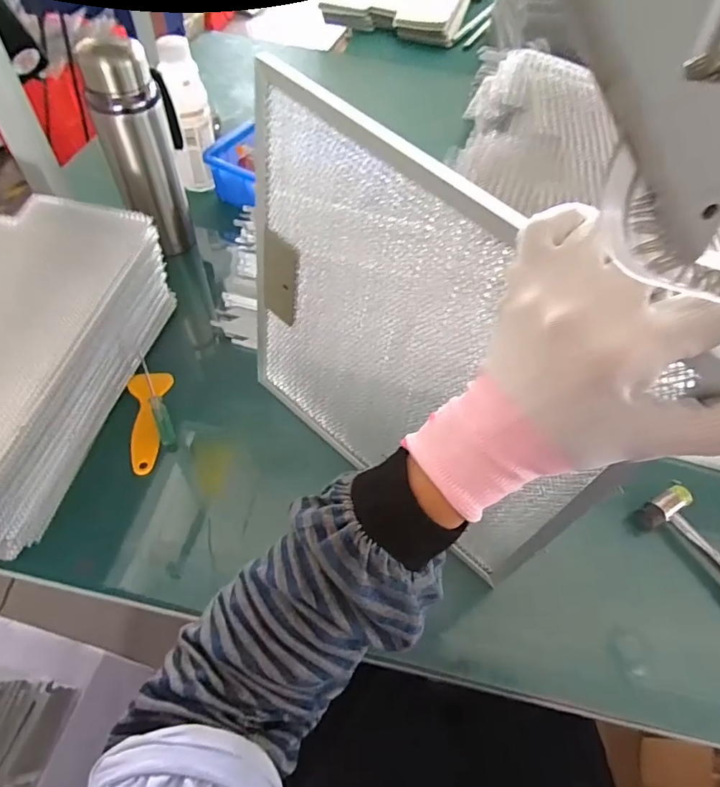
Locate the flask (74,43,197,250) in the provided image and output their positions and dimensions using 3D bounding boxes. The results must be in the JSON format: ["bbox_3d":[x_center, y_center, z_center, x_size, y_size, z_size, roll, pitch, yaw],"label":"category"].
[{"bbox_3d":[-0.270,-0.305,0.614,0.074,0.246,0.091,0,56,-4],"label":"flask"}]

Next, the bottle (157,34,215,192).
[{"bbox_3d":[-0.245,-0.389,0.696,0.057,0.194,0.053,-3,56,-6],"label":"bottle"}]

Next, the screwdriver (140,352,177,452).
[{"bbox_3d":[-0.223,0.009,0.527,0.016,0.012,0.115,-20,76,-16],"label":"screwdriver"}]

